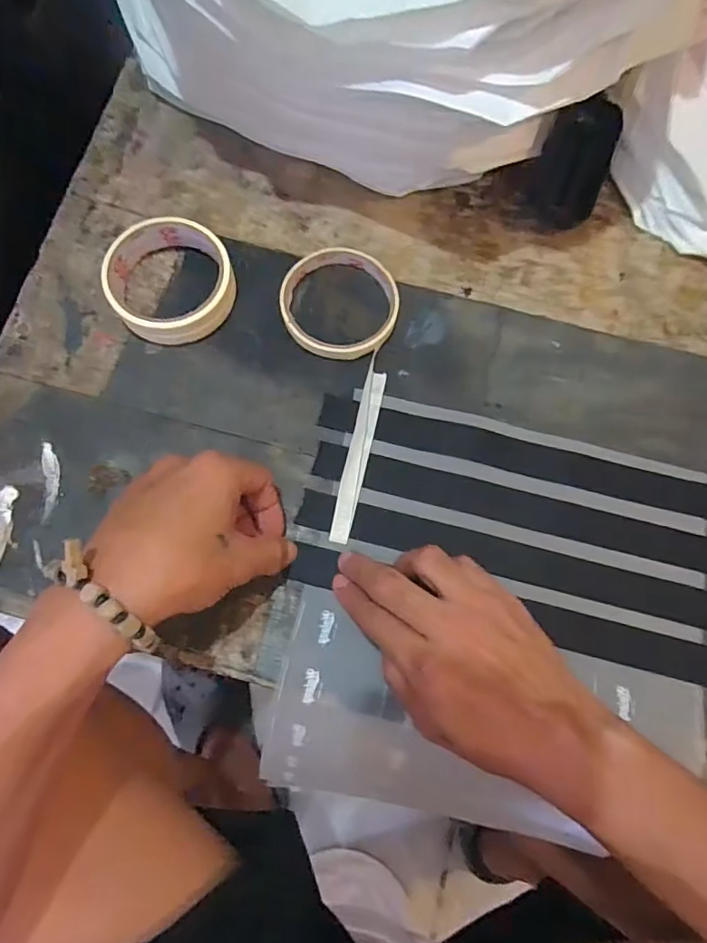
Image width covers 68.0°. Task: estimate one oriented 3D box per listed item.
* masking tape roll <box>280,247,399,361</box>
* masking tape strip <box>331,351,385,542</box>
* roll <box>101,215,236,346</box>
[{"bbox_3d":[-0.011,-0.125,0.388,0.086,0.013,0.082,0,75,-2],"label":"masking tape roll"},{"bbox_3d":[0.004,-0.016,0.365,0.015,0.005,0.132,14,73,-1],"label":"masking tape strip"},{"bbox_3d":[-0.134,-0.139,0.379,0.085,0.027,0.090,0,75,-2],"label":"roll"}]

